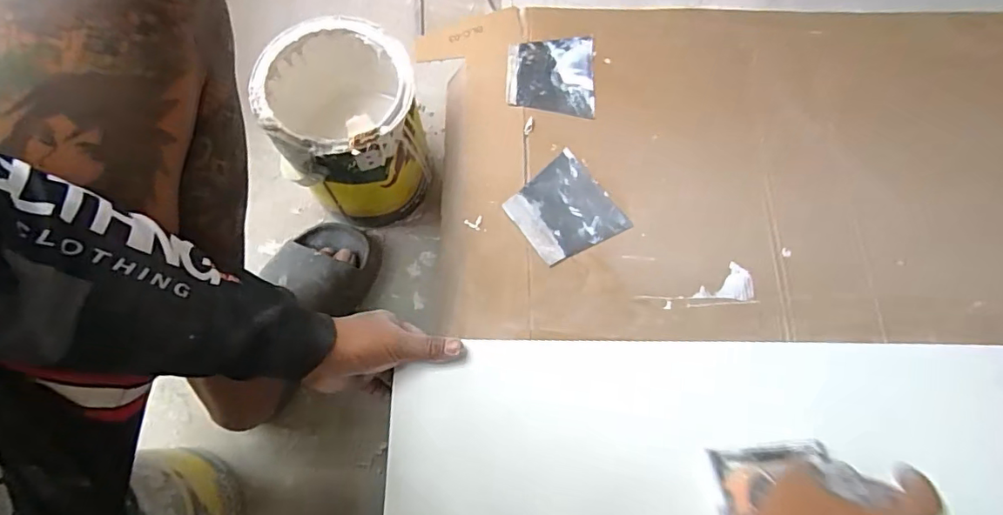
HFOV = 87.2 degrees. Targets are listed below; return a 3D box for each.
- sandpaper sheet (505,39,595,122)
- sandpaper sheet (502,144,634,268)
[{"bbox_3d":[0.057,-0.211,0.614,0.099,0.005,0.101,1,74,0],"label":"sandpaper sheet"},{"bbox_3d":[0.066,-0.049,0.562,0.097,0.004,0.103,-35,75,-11],"label":"sandpaper sheet"}]

